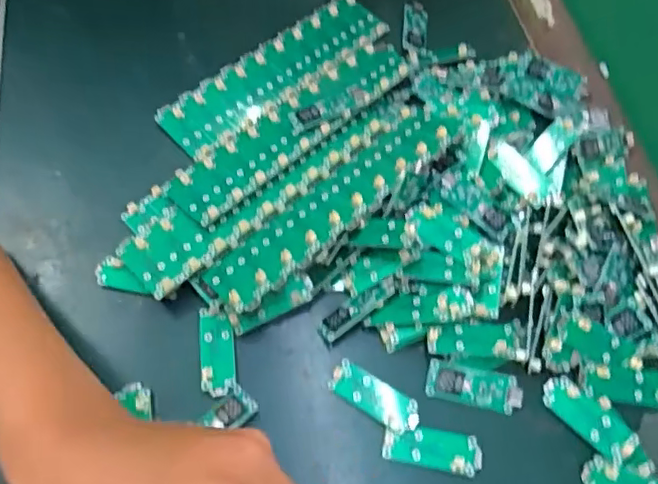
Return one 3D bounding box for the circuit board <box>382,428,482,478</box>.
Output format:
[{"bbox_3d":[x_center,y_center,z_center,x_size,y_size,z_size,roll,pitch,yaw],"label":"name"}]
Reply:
[{"bbox_3d":[0.055,0.109,0.309,0.051,0.006,0.020,10,62,2],"label":"circuit board"}]

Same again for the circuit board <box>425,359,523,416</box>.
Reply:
[{"bbox_3d":[0.080,0.080,0.324,0.051,0.004,0.020,13,63,4],"label":"circuit board"}]

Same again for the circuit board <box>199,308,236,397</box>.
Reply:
[{"bbox_3d":[-0.064,0.062,0.333,0.019,0.004,0.050,-5,63,-5],"label":"circuit board"}]

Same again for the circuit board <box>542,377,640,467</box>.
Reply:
[{"bbox_3d":[0.141,0.094,0.317,0.024,0.004,0.052,-41,65,-14],"label":"circuit board"}]

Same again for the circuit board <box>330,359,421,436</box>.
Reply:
[{"bbox_3d":[0.026,0.085,0.323,0.052,0.004,0.020,31,68,16],"label":"circuit board"}]

